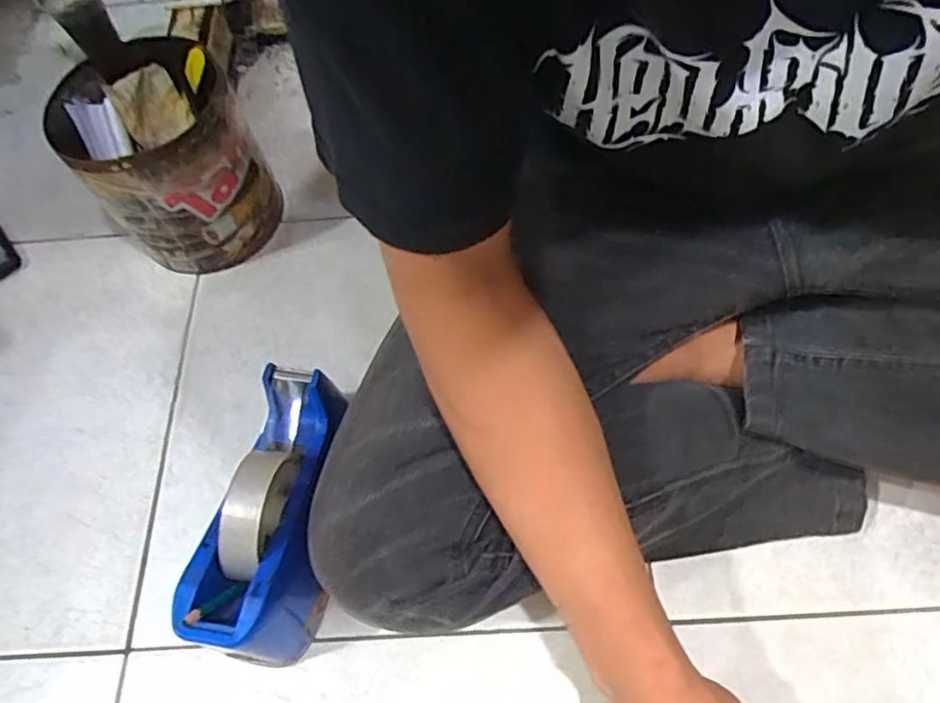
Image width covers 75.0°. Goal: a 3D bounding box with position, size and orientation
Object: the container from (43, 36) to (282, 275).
[{"bbox_3d":[-0.272,-0.165,0.583,0.140,0.176,0.138,-1,59,1],"label":"container"}]

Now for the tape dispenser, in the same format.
[{"bbox_3d":[-0.136,0.124,0.452,0.082,0.119,0.188,5,64,6],"label":"tape dispenser"}]

